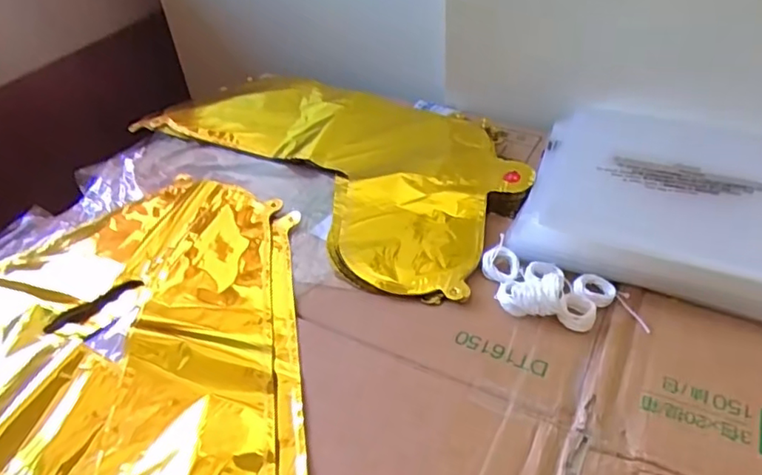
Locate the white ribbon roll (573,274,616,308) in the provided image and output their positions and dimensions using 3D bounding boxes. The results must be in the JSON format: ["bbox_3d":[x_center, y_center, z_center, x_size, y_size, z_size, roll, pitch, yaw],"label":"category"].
[{"bbox_3d":[0.154,0.037,0.427,0.028,0.006,0.027,-3,41,2],"label":"white ribbon roll"}]

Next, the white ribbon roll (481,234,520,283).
[{"bbox_3d":[0.091,0.015,0.447,0.027,0.010,0.036,4,42,10],"label":"white ribbon roll"}]

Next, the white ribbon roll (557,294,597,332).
[{"bbox_3d":[0.137,0.052,0.413,0.025,0.010,0.026,-3,41,2],"label":"white ribbon roll"}]

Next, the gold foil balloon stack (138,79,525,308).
[{"bbox_3d":[-0.050,-0.091,0.580,0.408,0.014,0.229,27,50,31],"label":"gold foil balloon stack"}]

